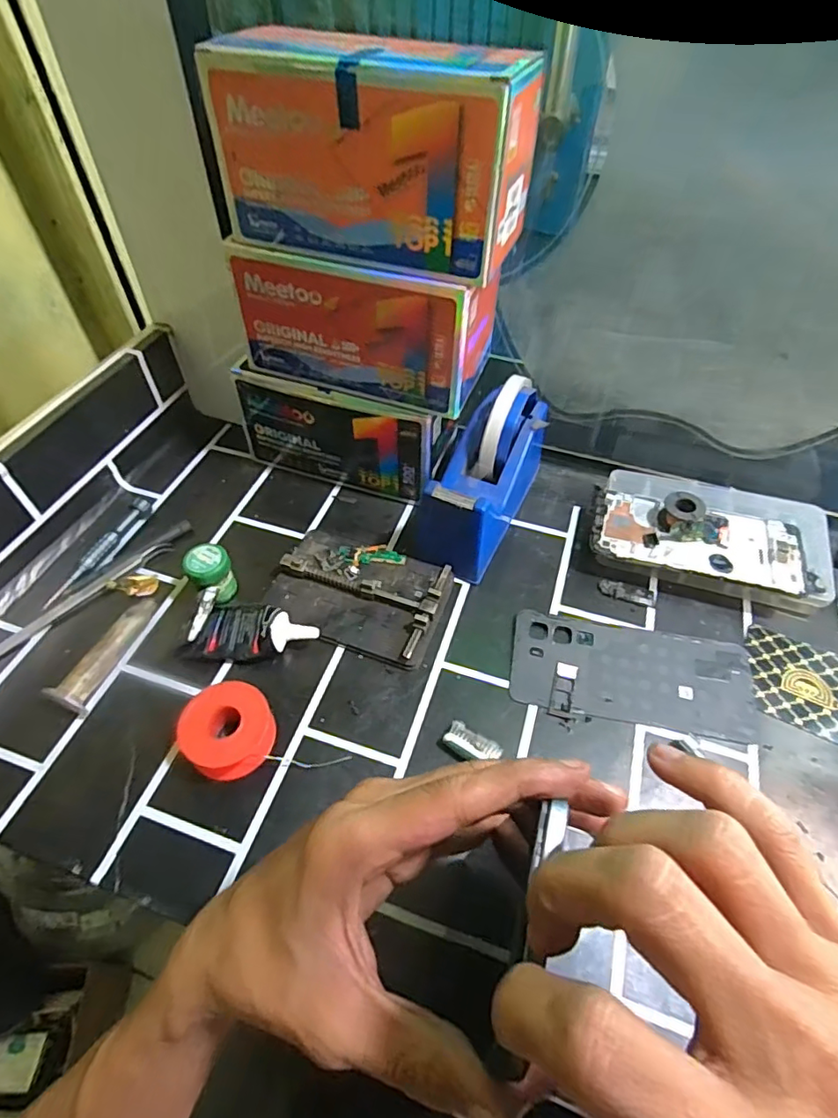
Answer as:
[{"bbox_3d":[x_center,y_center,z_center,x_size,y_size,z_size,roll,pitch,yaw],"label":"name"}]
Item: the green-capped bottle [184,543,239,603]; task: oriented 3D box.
[{"bbox_3d":[-0.155,0.013,0.411,0.030,0.043,0.032,1,52,-1],"label":"green-capped bottle"}]

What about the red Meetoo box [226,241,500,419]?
[{"bbox_3d":[-0.037,-0.185,0.409,0.177,0.090,0.082,16,54,11],"label":"red Meetoo box"}]

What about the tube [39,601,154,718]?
[{"bbox_3d":[-0.220,0.064,0.385,0.020,0.022,0.090,15,53,10],"label":"tube"}]

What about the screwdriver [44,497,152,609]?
[{"bbox_3d":[-0.256,-0.007,0.441,0.012,0.016,0.114,17,54,11],"label":"screwdriver"}]

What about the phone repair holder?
[{"bbox_3d":[-0.046,0.023,0.417,0.128,0.021,0.089,18,54,12],"label":"phone repair holder"}]

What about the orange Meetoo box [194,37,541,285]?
[{"bbox_3d":[-0.026,-0.244,0.328,0.175,0.098,0.081,21,54,14],"label":"orange Meetoo box"}]

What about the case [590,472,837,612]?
[{"bbox_3d":[0.235,-0.025,0.443,0.177,0.044,0.108,15,53,10],"label":"case"}]

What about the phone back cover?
[{"bbox_3d":[0.150,0.080,0.384,0.164,0.006,0.074,8,52,5],"label":"phone back cover"}]

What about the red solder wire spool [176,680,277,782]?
[{"bbox_3d":[-0.120,0.108,0.342,0.052,0.029,0.053,1,52,-1],"label":"red solder wire spool"}]

